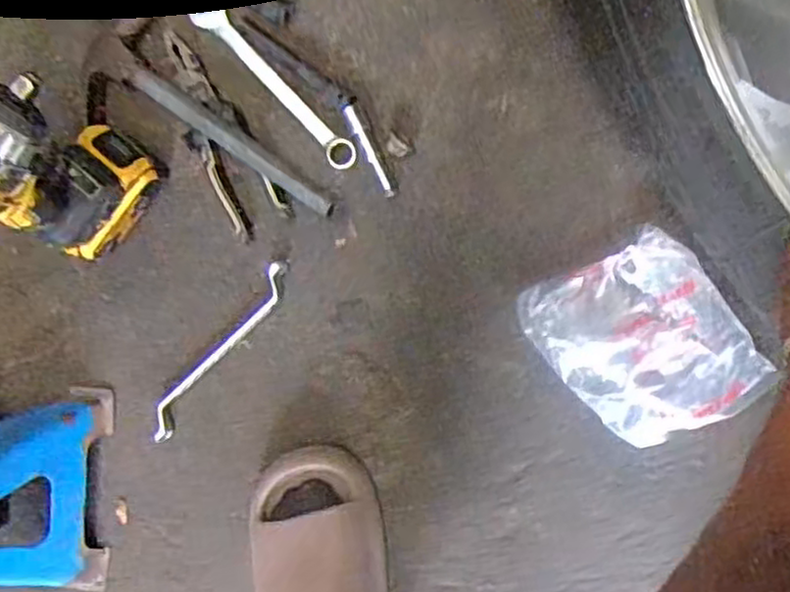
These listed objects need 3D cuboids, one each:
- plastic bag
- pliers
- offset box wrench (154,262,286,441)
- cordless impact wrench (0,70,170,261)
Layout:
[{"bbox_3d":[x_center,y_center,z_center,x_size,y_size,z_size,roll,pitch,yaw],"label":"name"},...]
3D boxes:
[{"bbox_3d":[0.219,0.041,0.661,0.150,0.023,0.177,-34,87,8],"label":"plastic bag"},{"bbox_3d":[-0.168,-0.154,0.695,0.060,0.014,0.204,-29,88,8],"label":"pliers"},{"bbox_3d":[-0.168,0.054,0.708,0.027,0.016,0.205,40,97,5],"label":"offset box wrench"},{"bbox_3d":[-0.282,-0.097,0.614,0.073,0.256,0.135,31,96,6],"label":"cordless impact wrench"}]

